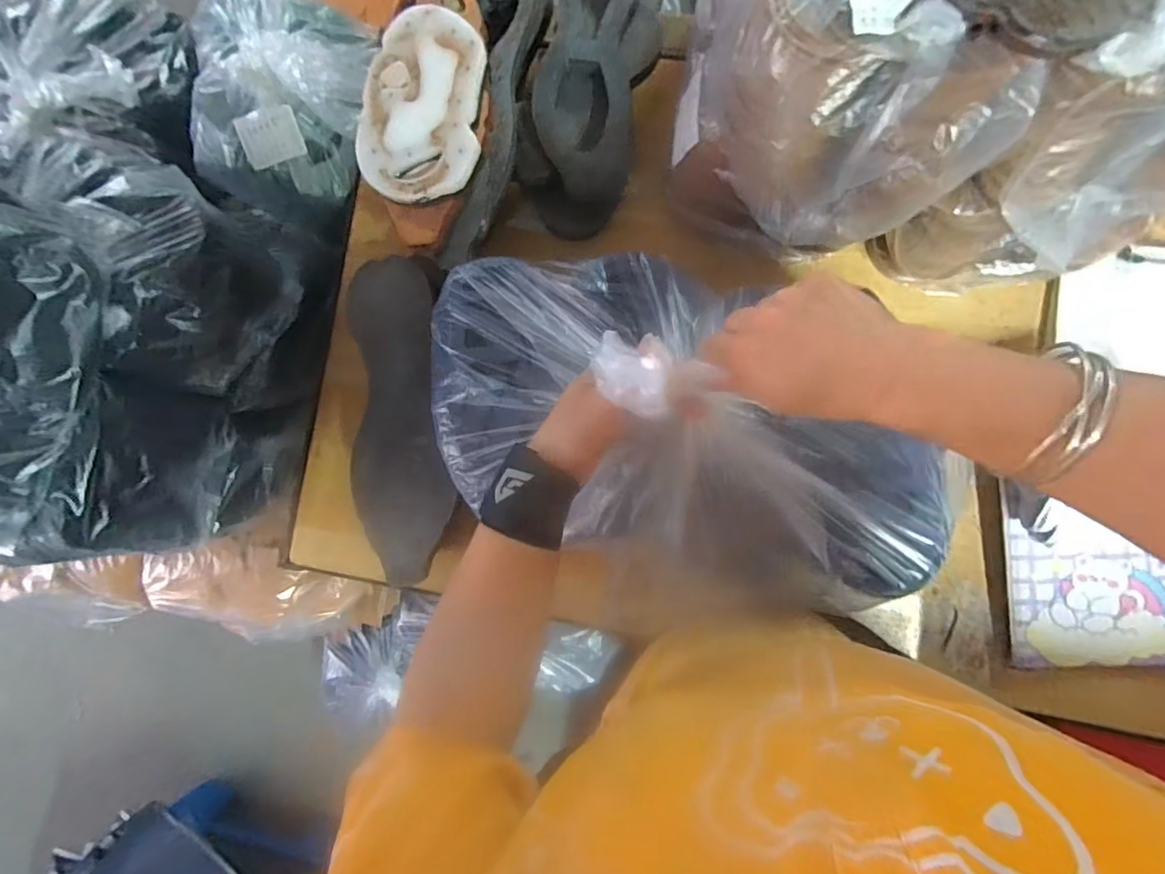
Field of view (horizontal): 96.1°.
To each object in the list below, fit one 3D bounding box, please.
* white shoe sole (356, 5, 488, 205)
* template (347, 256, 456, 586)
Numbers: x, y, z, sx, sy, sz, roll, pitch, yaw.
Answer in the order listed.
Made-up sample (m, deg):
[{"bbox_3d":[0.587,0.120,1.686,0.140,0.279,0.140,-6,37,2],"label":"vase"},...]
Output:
[{"bbox_3d":[-0.134,-0.272,0.432,0.099,0.014,0.152,4,87,6],"label":"white shoe sole"},{"bbox_3d":[-0.183,-0.020,0.510,0.091,0.024,0.312,-5,86,5],"label":"template"}]

